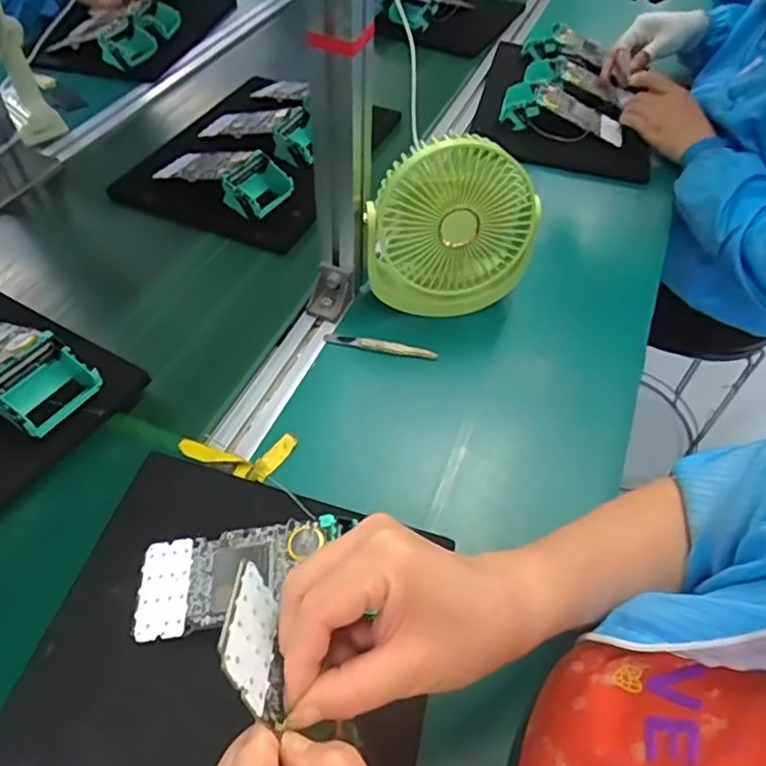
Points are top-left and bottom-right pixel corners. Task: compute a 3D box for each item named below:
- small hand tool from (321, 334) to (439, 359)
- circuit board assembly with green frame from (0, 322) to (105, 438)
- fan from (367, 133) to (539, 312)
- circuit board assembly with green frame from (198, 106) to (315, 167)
[{"bbox_3d":[-0.003,-0.037,0.593,0.112,0.015,0.012,11,52,6],"label":"small hand tool"},{"bbox_3d":[-0.324,-0.019,0.507,0.167,0.054,0.069,26,55,17],"label":"circuit board assembly with green frame"},{"bbox_3d":[0.066,-0.146,0.578,0.158,0.160,0.061,-11,53,-11],"label":"fan"},{"bbox_3d":[-0.157,-0.332,0.777,0.186,0.058,0.054,27,55,18],"label":"circuit board assembly with green frame"}]

